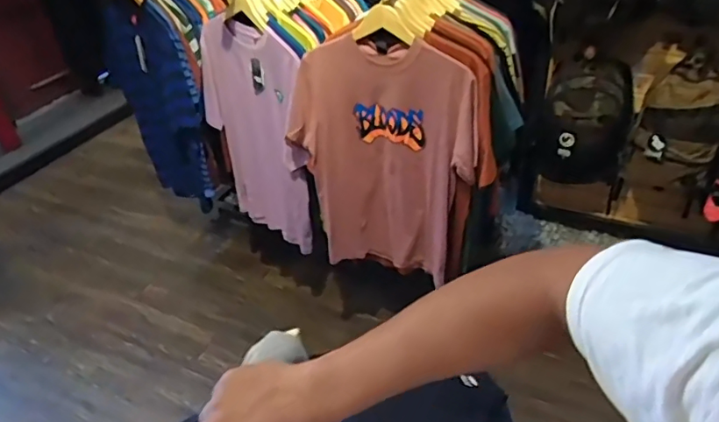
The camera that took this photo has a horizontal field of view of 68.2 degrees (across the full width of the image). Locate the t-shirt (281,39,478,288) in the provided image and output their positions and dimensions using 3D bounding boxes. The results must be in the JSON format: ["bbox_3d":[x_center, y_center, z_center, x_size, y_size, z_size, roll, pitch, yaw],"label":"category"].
[{"bbox_3d":[0.067,-0.104,1.448,0.513,0.664,0.093,12,40,22],"label":"t-shirt"}]

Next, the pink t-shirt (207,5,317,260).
[{"bbox_3d":[-0.322,-0.232,1.707,0.080,0.670,0.477,-32,44,-31],"label":"pink t-shirt"}]

